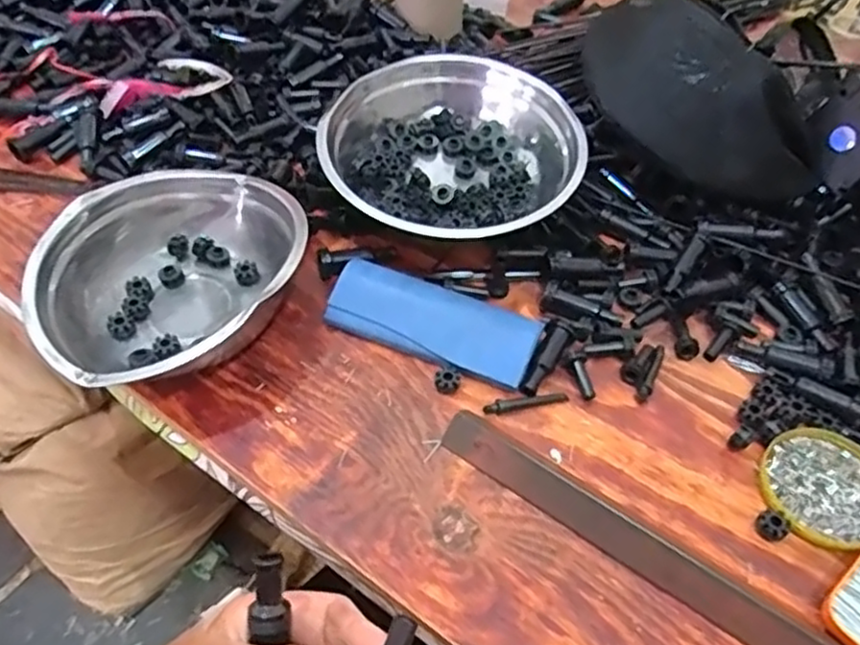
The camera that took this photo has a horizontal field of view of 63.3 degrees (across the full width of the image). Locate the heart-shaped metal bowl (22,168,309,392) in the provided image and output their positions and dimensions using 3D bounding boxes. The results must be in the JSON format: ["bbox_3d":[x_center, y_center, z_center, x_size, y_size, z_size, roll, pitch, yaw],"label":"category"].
[{"bbox_3d":[-0.192,-0.034,0.530,0.192,0.064,0.198,1,50,-2],"label":"heart-shaped metal bowl"}]

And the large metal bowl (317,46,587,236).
[{"bbox_3d":[0.016,-0.145,0.617,0.209,0.097,0.209,1,50,-2],"label":"large metal bowl"}]

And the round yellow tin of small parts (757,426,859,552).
[{"bbox_3d":[0.266,0.109,0.465,0.081,0.011,0.081,1,50,-2],"label":"round yellow tin of small parts"}]

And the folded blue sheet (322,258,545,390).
[{"bbox_3d":[0.002,-0.002,0.534,0.159,0.009,0.058,19,70,11],"label":"folded blue sheet"}]

